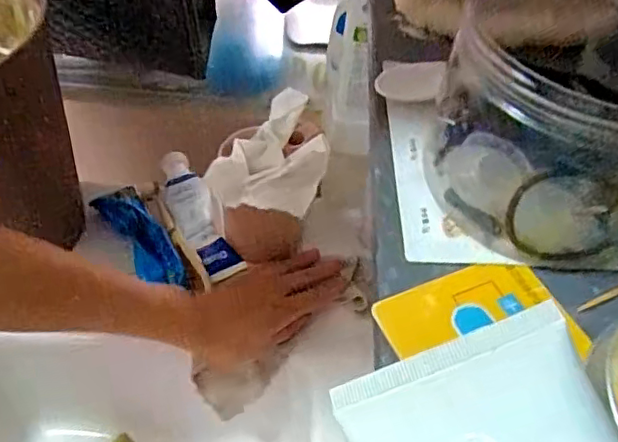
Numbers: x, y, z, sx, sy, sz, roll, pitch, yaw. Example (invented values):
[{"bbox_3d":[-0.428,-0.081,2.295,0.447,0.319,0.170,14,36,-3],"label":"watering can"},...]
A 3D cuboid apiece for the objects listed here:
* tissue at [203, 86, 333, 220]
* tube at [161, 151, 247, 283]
[{"bbox_3d":[-0.033,-0.056,0.525,0.097,0.041,0.133,13,50,6],"label":"tissue"},{"bbox_3d":[-0.120,-0.011,0.616,0.040,0.024,0.167,-20,54,-21],"label":"tube"}]

